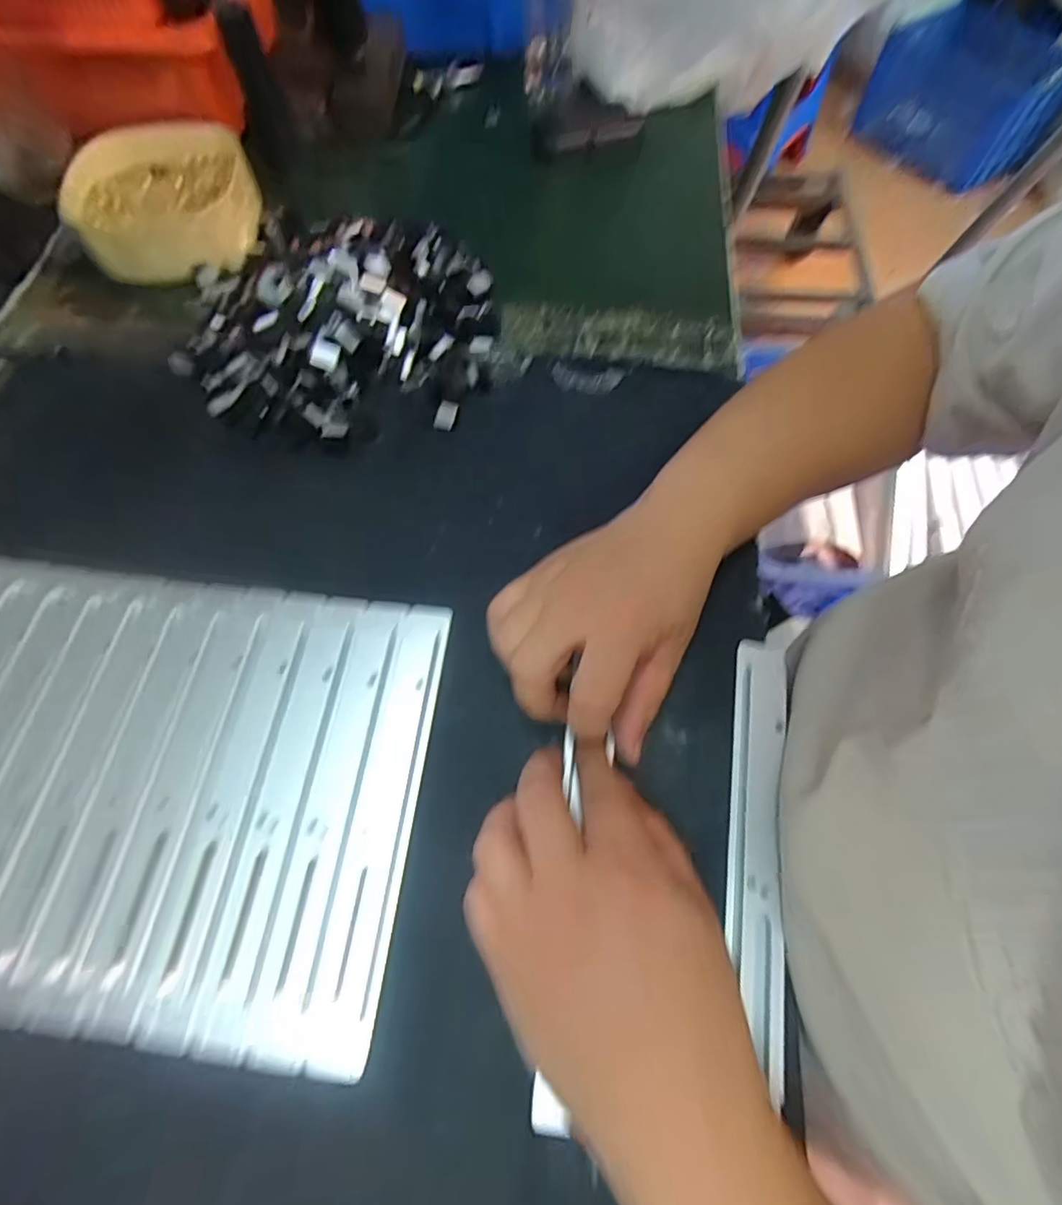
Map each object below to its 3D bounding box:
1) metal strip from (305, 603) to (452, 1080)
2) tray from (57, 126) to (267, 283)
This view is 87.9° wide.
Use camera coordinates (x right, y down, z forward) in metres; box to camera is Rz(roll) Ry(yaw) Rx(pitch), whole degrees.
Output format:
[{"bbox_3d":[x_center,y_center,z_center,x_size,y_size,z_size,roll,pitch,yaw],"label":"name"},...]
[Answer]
[{"bbox_3d":[-0.071,0.099,0.277,0.028,0.007,0.219,6,65,3],"label":"metal strip"},{"bbox_3d":[-0.314,-0.347,0.476,0.150,0.044,0.163,-22,67,-10],"label":"tray"}]

